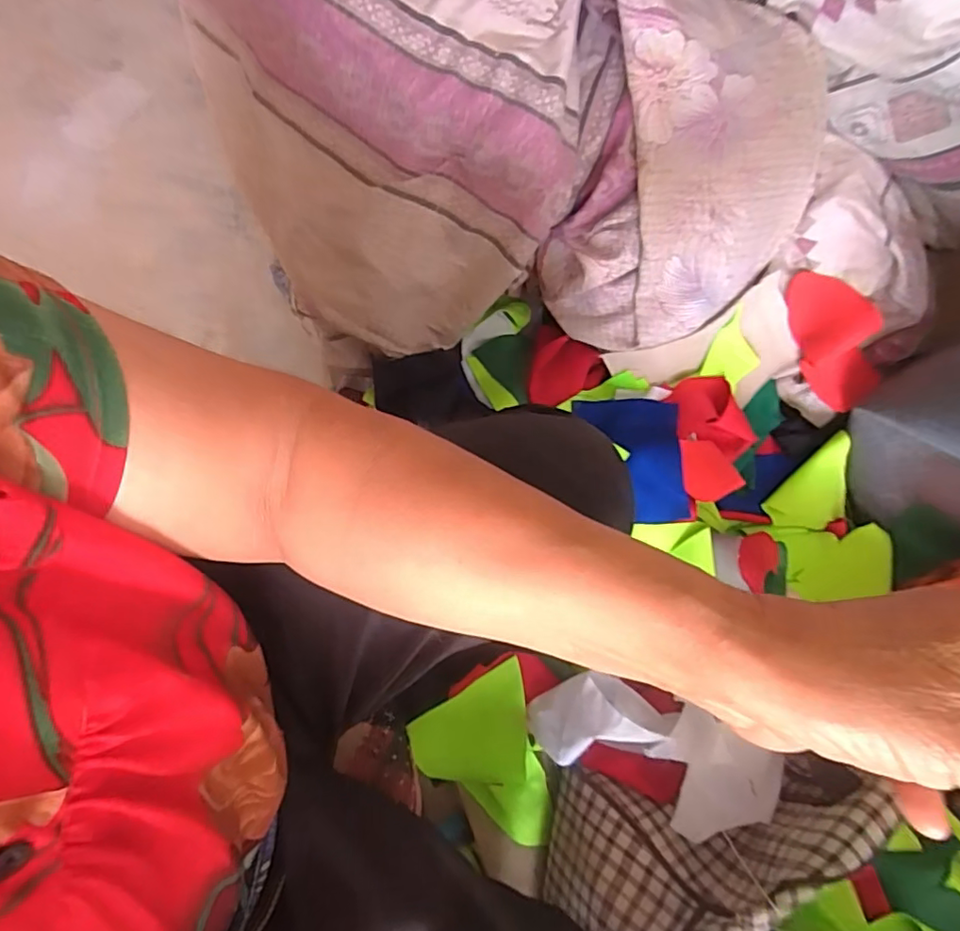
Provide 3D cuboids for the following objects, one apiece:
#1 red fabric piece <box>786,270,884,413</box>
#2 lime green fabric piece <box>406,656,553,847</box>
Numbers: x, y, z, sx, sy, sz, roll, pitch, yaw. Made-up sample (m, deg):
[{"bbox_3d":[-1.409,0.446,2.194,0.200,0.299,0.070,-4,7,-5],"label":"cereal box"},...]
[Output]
[{"bbox_3d":[0.371,-0.132,0.597,0.070,0.068,0.151,-19,94,-5],"label":"red fabric piece"},{"bbox_3d":[0.004,0.320,0.611,0.145,0.052,0.185,-14,73,-4],"label":"lime green fabric piece"}]

